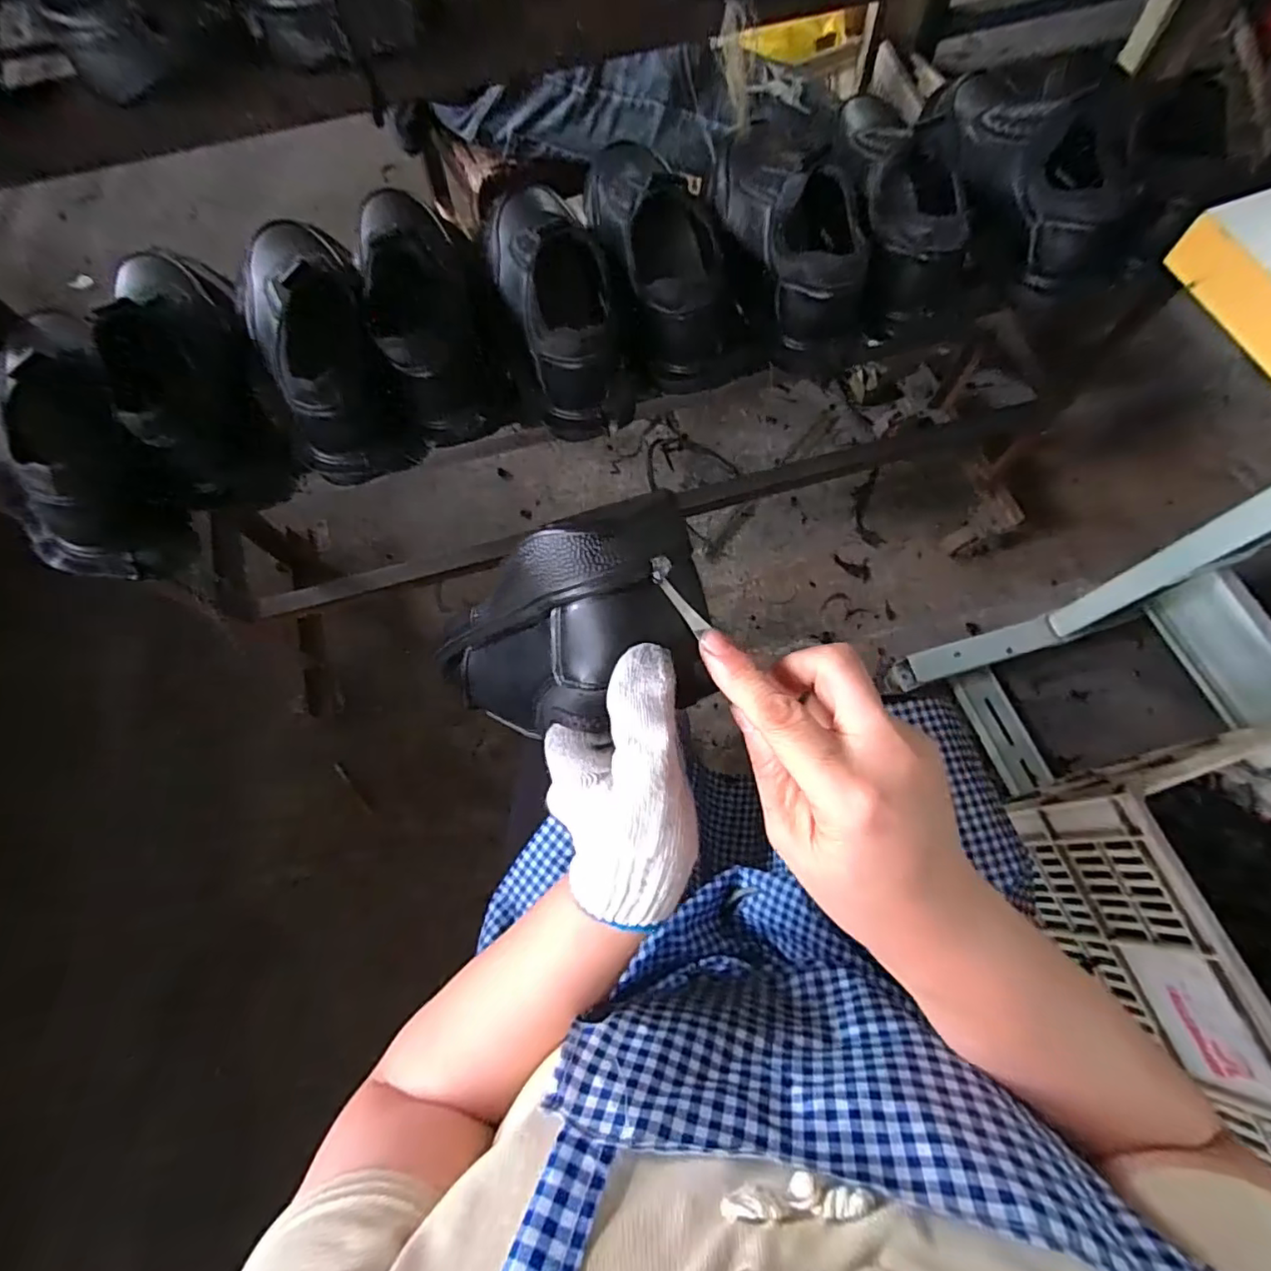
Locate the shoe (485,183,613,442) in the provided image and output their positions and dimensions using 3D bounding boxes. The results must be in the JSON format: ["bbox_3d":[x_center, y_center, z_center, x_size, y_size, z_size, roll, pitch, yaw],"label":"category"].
[{"bbox_3d":[-0.074,-0.309,0.499,0.091,0.087,0.299,-15,70,-3],"label":"shoe"}]

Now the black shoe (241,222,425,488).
[{"bbox_3d":[-0.277,-0.267,0.491,0.104,0.084,0.292,-29,72,-8],"label":"black shoe"}]

